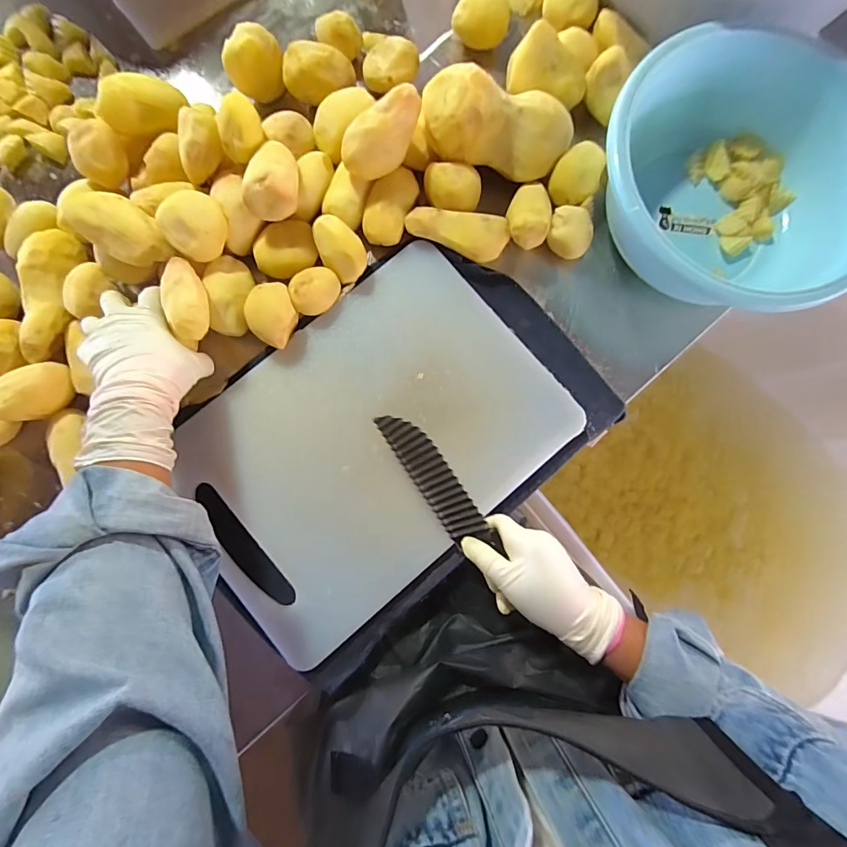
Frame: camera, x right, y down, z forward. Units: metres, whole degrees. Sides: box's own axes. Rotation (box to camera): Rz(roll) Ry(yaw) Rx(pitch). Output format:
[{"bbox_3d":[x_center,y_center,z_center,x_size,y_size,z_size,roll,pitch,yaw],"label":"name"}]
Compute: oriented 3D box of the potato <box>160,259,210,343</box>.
[{"bbox_3d":[-0.225,-0.119,0.393,0.033,0.028,0.084,-17,80,-3],"label":"potato"}]

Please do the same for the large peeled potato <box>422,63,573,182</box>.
[{"bbox_3d":[0.081,-0.306,0.428,0.158,0.064,0.069,3,83,-17],"label":"large peeled potato"}]

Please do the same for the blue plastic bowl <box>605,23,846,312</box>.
[{"bbox_3d":[0.303,-0.246,0.428,0.258,0.110,0.242,0,84,-1],"label":"blue plastic bowl"}]

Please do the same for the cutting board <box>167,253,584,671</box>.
[{"bbox_3d":[-0.056,0.019,0.436,0.387,0.017,0.275,-41,86,-5],"label":"cutting board"}]

